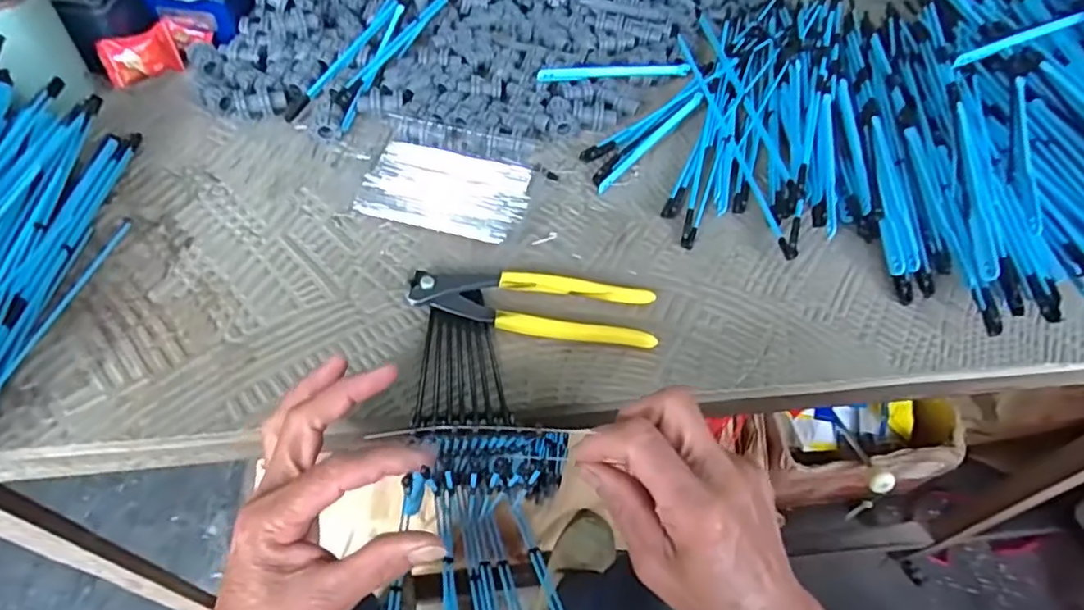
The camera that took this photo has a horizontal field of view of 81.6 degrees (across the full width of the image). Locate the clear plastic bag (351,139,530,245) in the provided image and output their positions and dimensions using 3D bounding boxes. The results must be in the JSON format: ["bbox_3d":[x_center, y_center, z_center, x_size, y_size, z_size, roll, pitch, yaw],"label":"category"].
[{"bbox_3d":[-0.074,-0.090,0.486,0.124,0.007,0.079,12,55,3],"label":"clear plastic bag"}]

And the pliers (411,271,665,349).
[{"bbox_3d":[-0.005,-0.002,0.424,0.162,0.016,0.045,7,55,-1],"label":"pliers"}]

